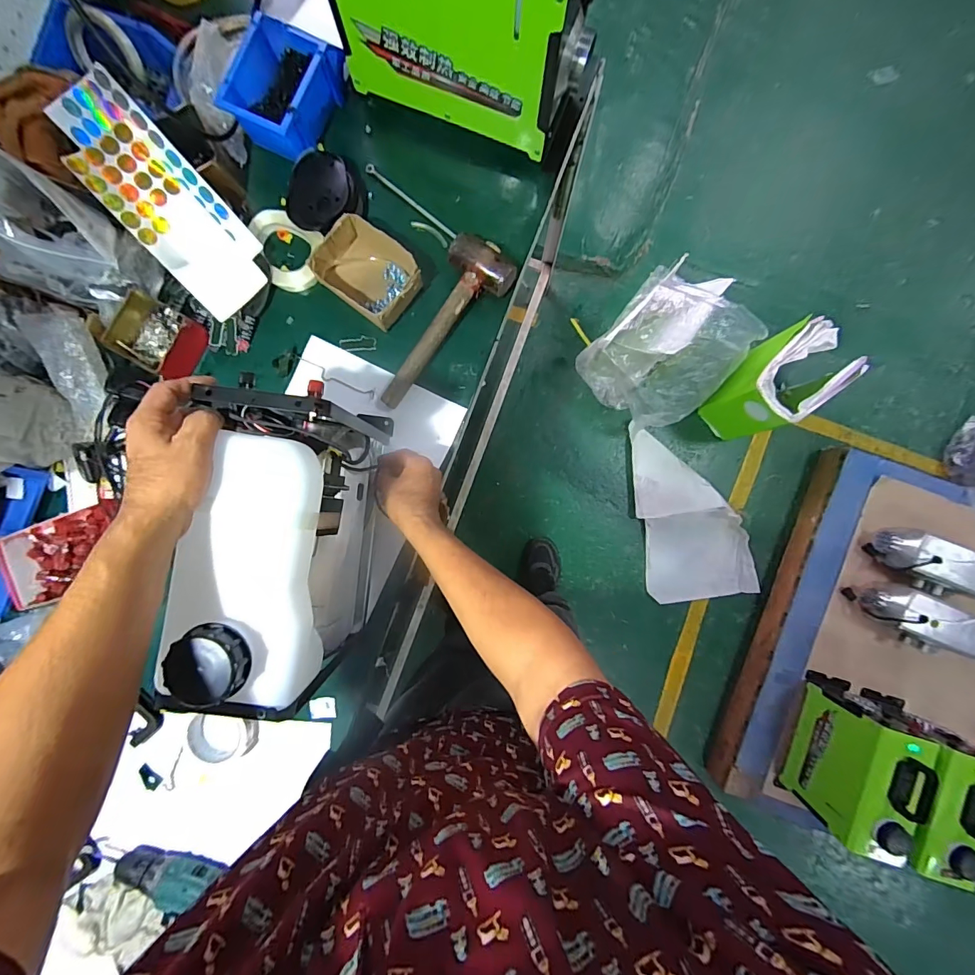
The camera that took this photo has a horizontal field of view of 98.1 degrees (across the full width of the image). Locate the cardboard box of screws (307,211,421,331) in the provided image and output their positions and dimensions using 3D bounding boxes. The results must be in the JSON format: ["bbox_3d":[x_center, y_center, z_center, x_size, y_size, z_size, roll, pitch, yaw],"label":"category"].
[{"bbox_3d":[-0.175,-0.320,0.632,0.145,0.049,0.115,37,90,1],"label":"cardboard box of screws"}]

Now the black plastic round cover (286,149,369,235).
[{"bbox_3d":[-0.244,-0.441,0.638,0.107,0.034,0.109,0,89,1],"label":"black plastic round cover"}]

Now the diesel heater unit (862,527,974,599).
[{"bbox_3d":[1.253,0.220,1.178,0.337,0.092,0.143,25,90,1],"label":"diesel heater unit"}]

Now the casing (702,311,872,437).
[{"bbox_3d":[0.810,-0.292,1.213,0.265,0.338,0.217,-38,89,0],"label":"casing"}]

